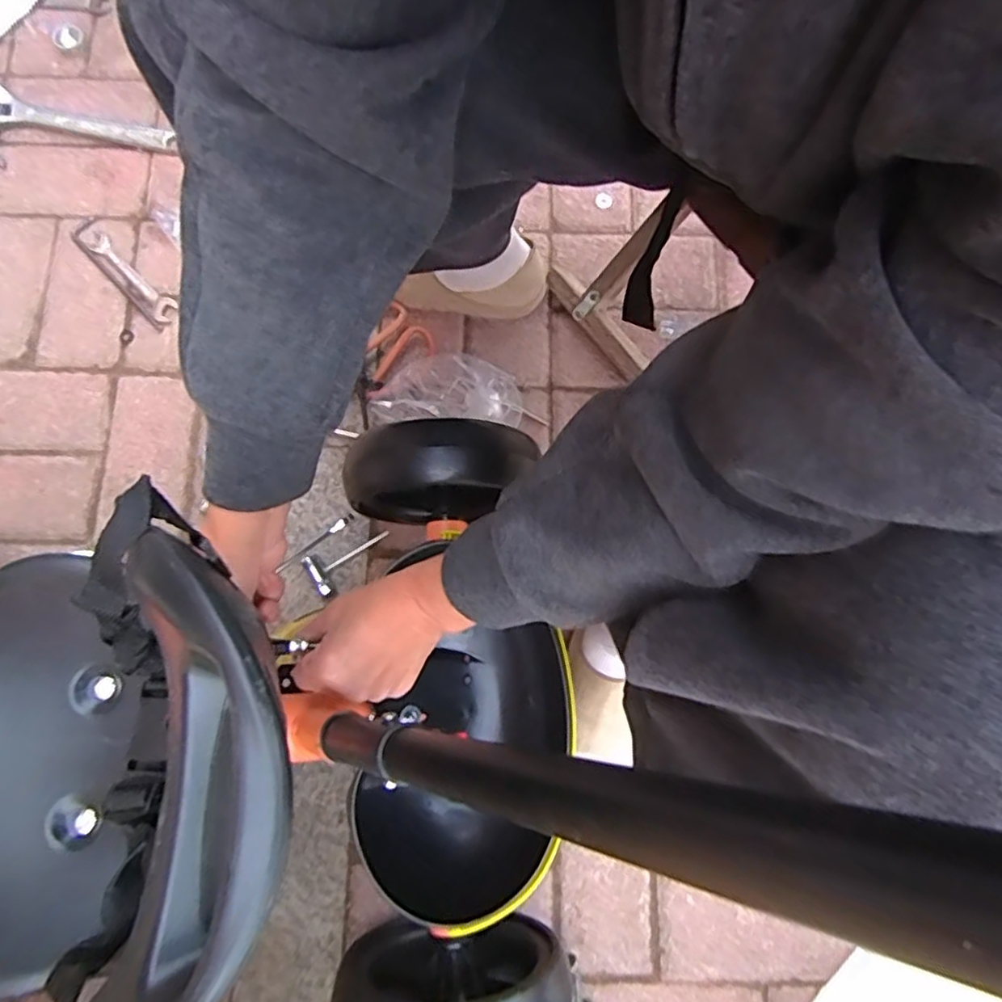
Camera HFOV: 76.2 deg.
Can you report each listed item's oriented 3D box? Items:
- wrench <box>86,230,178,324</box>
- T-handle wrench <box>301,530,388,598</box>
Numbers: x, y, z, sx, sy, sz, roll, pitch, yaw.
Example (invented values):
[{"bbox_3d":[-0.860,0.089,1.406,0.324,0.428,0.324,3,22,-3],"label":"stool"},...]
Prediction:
[{"bbox_3d":[-0.444,-0.271,0.768,0.027,0.008,0.147,-43,93,-9],"label":"wrench"},{"bbox_3d":[-0.168,0.058,0.696,0.095,0.013,0.045,-35,78,-22],"label":"T-handle wrench"}]

